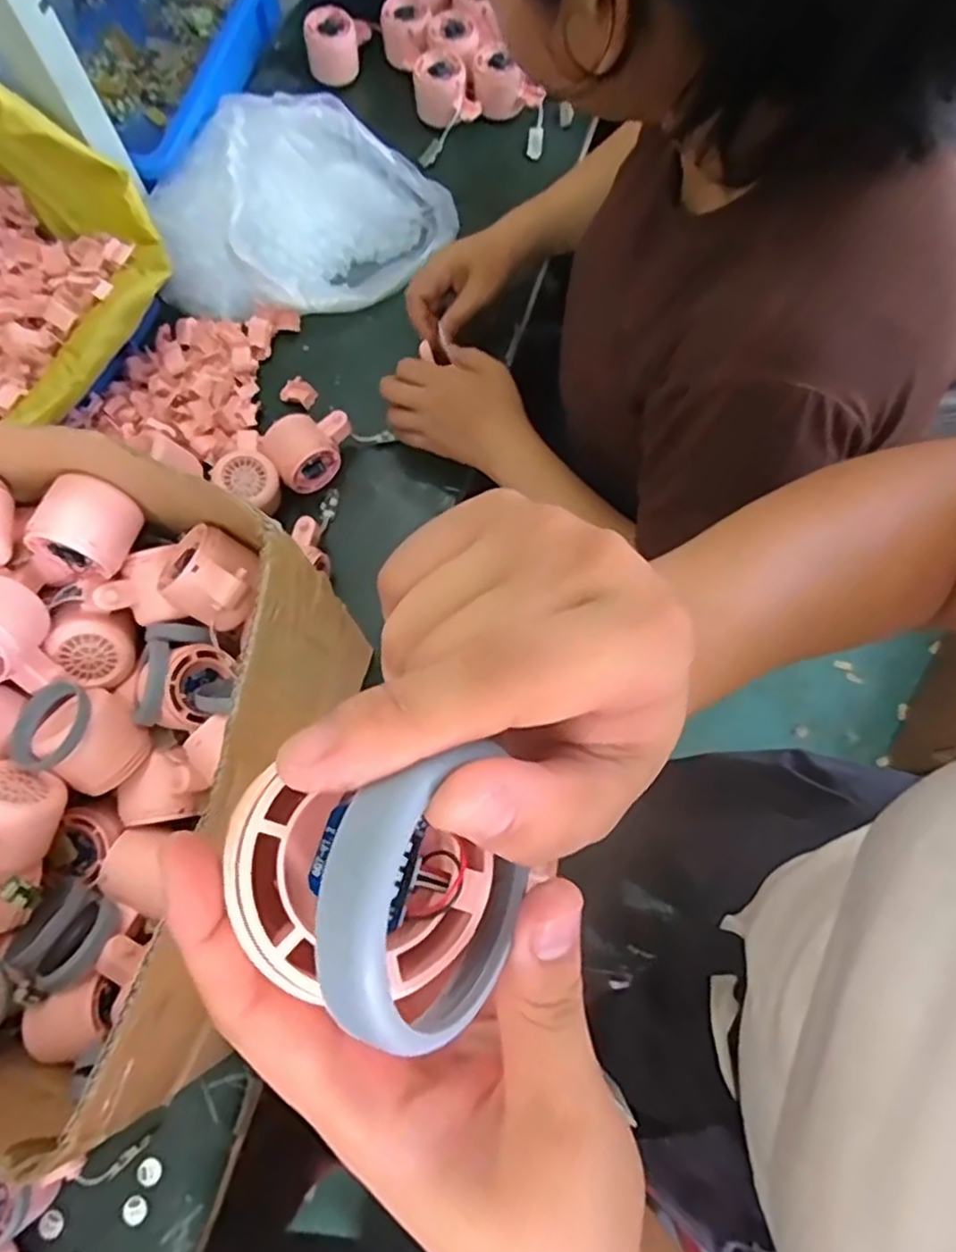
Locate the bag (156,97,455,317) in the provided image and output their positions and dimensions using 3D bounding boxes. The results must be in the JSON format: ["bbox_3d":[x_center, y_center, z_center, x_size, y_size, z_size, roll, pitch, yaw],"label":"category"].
[{"bbox_3d":[-0.178,-0.427,0.710,0.300,0.098,0.178,-4,73,-1],"label":"bag"}]

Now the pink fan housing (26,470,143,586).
[{"bbox_3d":[-0.263,-0.063,0.462,0.064,0.054,0.062,15,74,5],"label":"pink fan housing"}]

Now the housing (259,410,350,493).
[{"bbox_3d":[-0.160,-0.170,0.663,0.081,0.044,0.063,-34,75,-9],"label":"housing"}]

